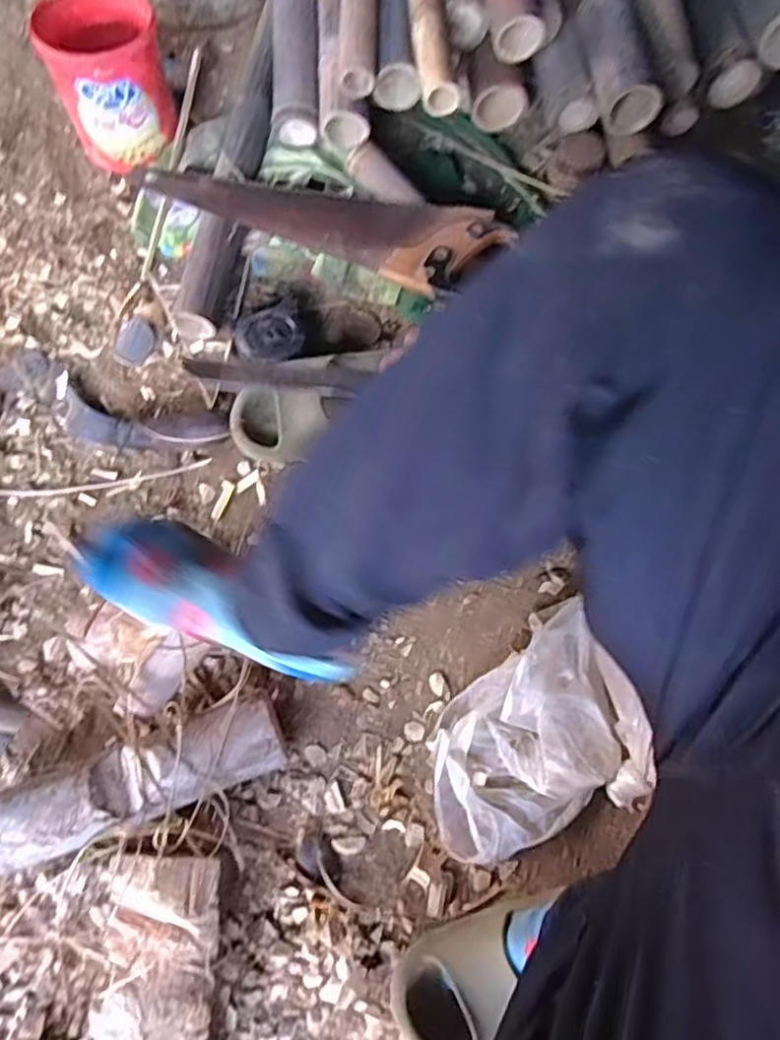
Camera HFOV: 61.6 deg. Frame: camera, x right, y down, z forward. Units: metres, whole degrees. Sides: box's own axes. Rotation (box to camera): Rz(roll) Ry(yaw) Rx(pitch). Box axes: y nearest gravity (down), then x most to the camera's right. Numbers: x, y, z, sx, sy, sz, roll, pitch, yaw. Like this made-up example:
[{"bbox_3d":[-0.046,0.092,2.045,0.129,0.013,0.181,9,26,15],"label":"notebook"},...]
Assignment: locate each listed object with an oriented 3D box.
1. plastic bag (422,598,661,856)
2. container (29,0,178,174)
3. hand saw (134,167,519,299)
[{"bbox_3d":[0.133,0.208,0.633,0.209,0.059,0.188,-18,73,-6],"label":"plastic bag"},{"bbox_3d":[-0.351,-0.561,0.832,0.144,0.152,0.138,-23,73,-7],"label":"container"},{"bbox_3d":[-0.092,-0.356,0.778,0.447,0.035,0.114,16,72,5],"label":"hand saw"}]

